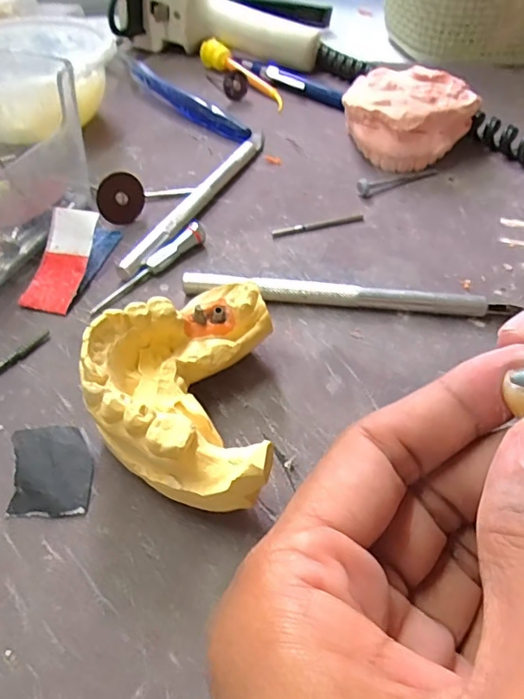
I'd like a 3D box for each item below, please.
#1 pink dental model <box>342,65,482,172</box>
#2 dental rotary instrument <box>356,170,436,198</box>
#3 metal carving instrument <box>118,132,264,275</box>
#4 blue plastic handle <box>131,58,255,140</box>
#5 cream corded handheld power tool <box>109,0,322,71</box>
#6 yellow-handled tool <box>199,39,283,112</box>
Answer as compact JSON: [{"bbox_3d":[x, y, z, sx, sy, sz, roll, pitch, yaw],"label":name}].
[{"bbox_3d":[0.075,-0.119,0.270,0.064,0.036,0.042,12,49,12],"label":"pink dental model"},{"bbox_3d":[0.068,-0.085,0.259,0.046,0.007,0.006,-20,50,-17],"label":"dental rotary instrument"},{"bbox_3d":[-0.026,-0.074,0.250,0.009,0.009,0.129,18,50,16],"label":"metal carving instrument"},{"bbox_3d":[-0.048,-0.149,0.315,0.011,0.012,0.112,-33,55,-26],"label":"blue plastic handle"},{"bbox_3d":[-0.028,-0.244,0.367,0.141,0.058,0.074,8,48,8],"label":"cream corded handheld power tool"},{"bbox_3d":[-0.013,-0.183,0.342,0.018,0.016,0.089,-24,51,-20],"label":"yellow-handled tool"}]

